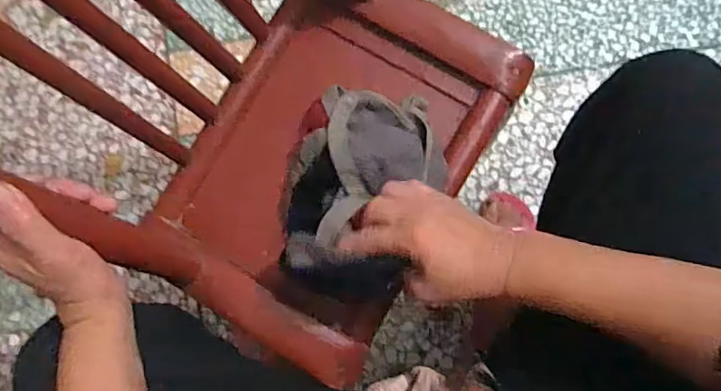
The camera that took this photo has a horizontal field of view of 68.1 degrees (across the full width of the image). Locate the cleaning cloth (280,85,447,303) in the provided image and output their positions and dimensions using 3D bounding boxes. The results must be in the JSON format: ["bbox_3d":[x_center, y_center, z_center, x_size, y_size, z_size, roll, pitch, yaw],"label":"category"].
[{"bbox_3d":[-0.007,-0.012,0.477,0.142,0.105,0.195,18,85,7],"label":"cleaning cloth"}]

